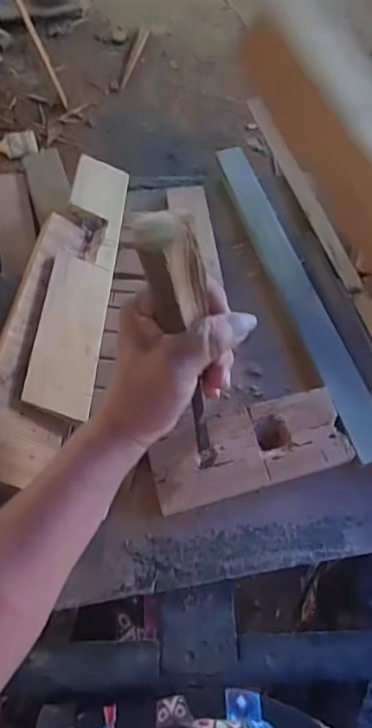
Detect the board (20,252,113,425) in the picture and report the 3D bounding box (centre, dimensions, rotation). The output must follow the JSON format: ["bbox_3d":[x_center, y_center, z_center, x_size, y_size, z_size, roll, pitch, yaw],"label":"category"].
[{"bbox_3d":[-0.094,-0.028,0.440,0.052,0.009,0.145,18,58,-22],"label":"board"}]

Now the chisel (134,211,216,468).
[{"bbox_3d":[0.003,0.000,0.351,0.030,0.235,0.022,-39,58,-20],"label":"chisel"}]

